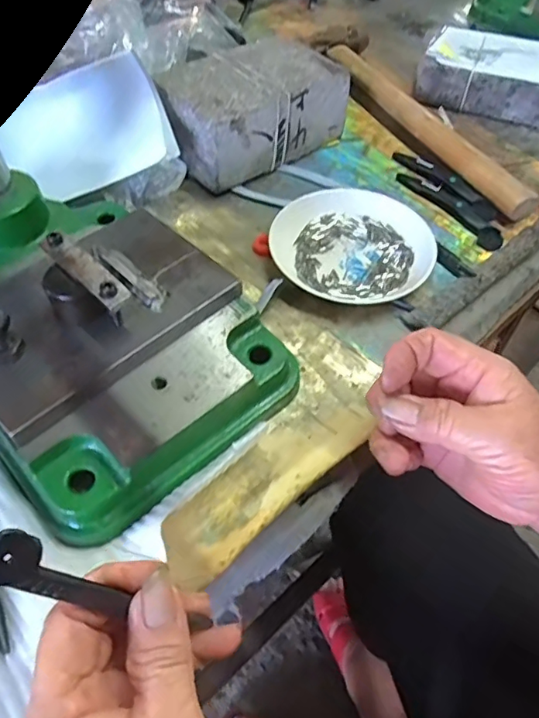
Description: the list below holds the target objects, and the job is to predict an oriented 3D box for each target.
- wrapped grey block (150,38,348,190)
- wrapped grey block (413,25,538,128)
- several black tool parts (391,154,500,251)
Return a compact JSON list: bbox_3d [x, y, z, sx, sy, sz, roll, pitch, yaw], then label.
[{"bbox_3d":[-0.018,-0.218,0.461,0.149,0.058,0.098,-33,60,-24],"label":"wrapped grey block"},{"bbox_3d":[0.226,-0.280,0.521,0.151,0.048,0.094,17,54,11],"label":"wrapped grey block"},{"bbox_3d":[0.148,-0.139,0.440,0.038,0.010,0.132,-24,57,-18],"label":"several black tool parts"}]

